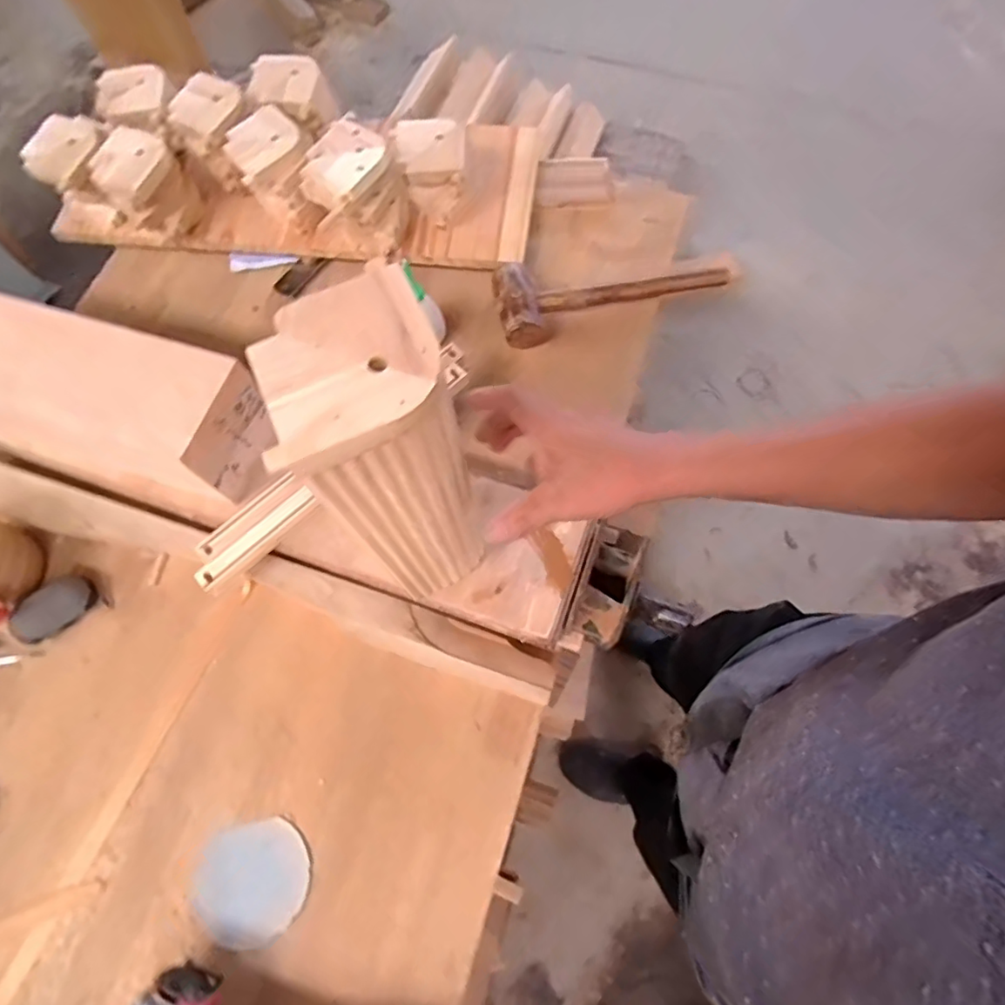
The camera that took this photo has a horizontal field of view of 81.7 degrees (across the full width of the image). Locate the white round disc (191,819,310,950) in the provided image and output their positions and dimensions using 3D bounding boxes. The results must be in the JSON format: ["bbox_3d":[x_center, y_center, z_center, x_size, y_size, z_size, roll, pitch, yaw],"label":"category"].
[{"bbox_3d":[-0.256,0.386,0.590,0.115,0.006,0.103,-15,69,-4],"label":"white round disc"}]

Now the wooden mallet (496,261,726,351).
[{"bbox_3d":[0.153,-0.309,0.807,0.328,0.065,0.104,-17,69,-5],"label":"wooden mallet"}]

